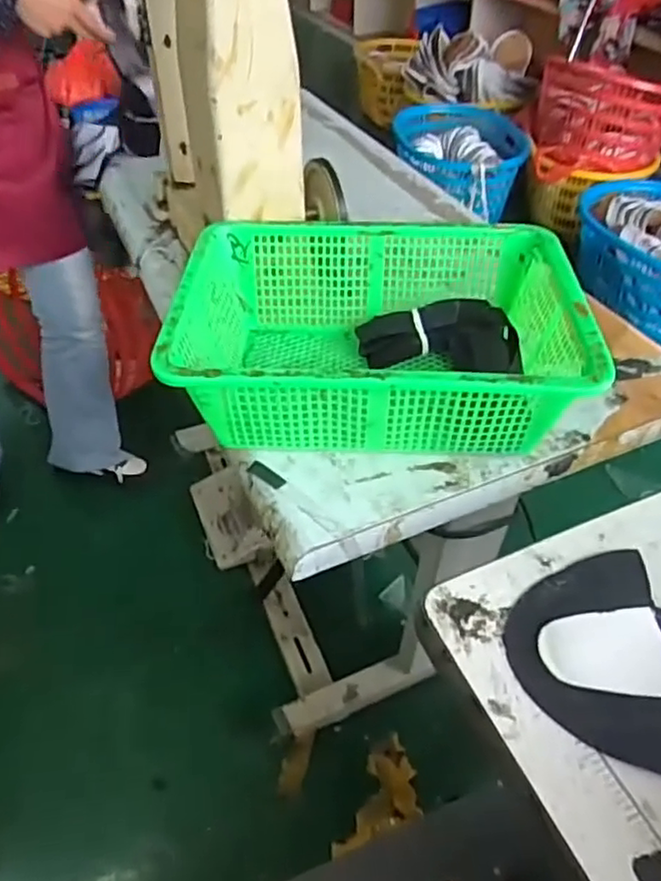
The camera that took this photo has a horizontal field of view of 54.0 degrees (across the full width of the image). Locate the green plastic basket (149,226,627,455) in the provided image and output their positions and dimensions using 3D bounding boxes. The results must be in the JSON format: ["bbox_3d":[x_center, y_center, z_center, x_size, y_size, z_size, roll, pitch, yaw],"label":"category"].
[{"bbox_3d":[0.048,-0.104,0.680,0.381,0.126,0.287,2,44,3],"label":"green plastic basket"}]

